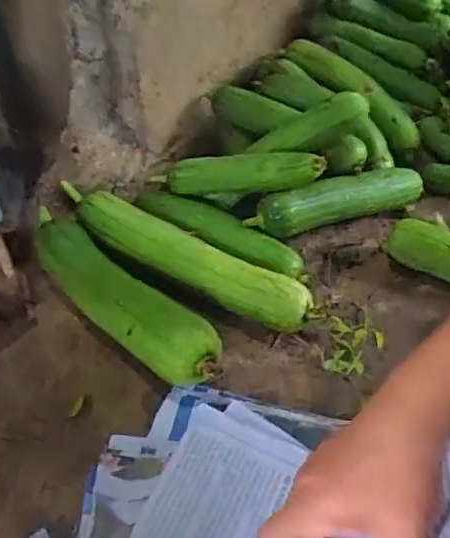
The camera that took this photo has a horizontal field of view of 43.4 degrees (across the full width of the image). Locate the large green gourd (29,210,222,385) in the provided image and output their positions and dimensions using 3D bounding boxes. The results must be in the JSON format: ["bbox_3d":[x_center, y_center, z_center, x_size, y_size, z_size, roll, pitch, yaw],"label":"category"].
[{"bbox_3d":[-0.129,0.027,0.644,0.312,0.069,0.076,35,56,28],"label":"large green gourd"}]

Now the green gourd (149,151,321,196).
[{"bbox_3d":[0.012,-0.123,0.712,0.230,0.043,0.045,0,45,21],"label":"green gourd"}]

